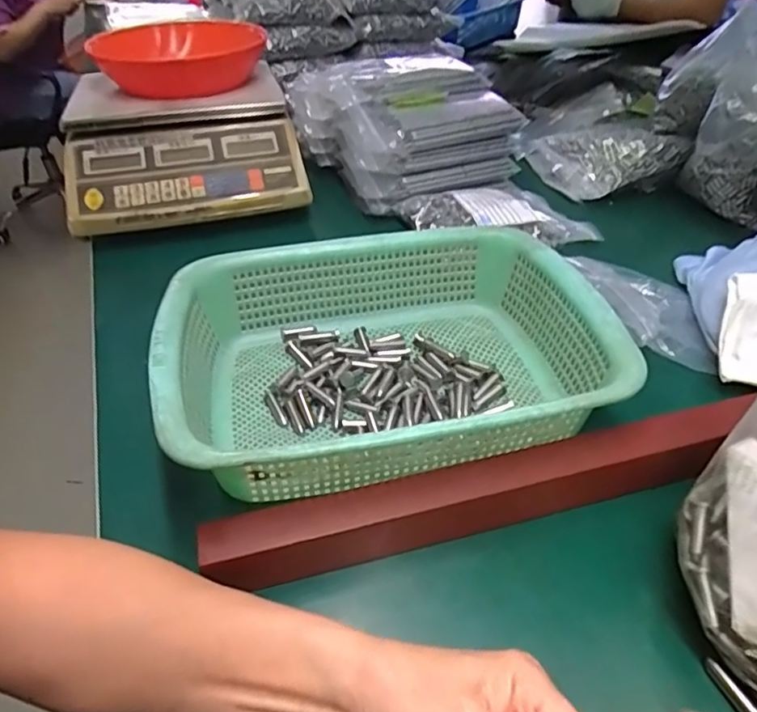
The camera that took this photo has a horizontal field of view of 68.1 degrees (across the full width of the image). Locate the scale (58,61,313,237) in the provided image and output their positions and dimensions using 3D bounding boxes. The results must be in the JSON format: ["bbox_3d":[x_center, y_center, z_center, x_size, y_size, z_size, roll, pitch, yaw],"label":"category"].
[{"bbox_3d":[-0.243,-0.269,0.701,0.265,0.101,0.254,-14,43,-11],"label":"scale"}]

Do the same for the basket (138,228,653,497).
[{"bbox_3d":[0.006,-0.007,0.396,0.288,0.076,0.216,-9,42,-6],"label":"basket"}]

